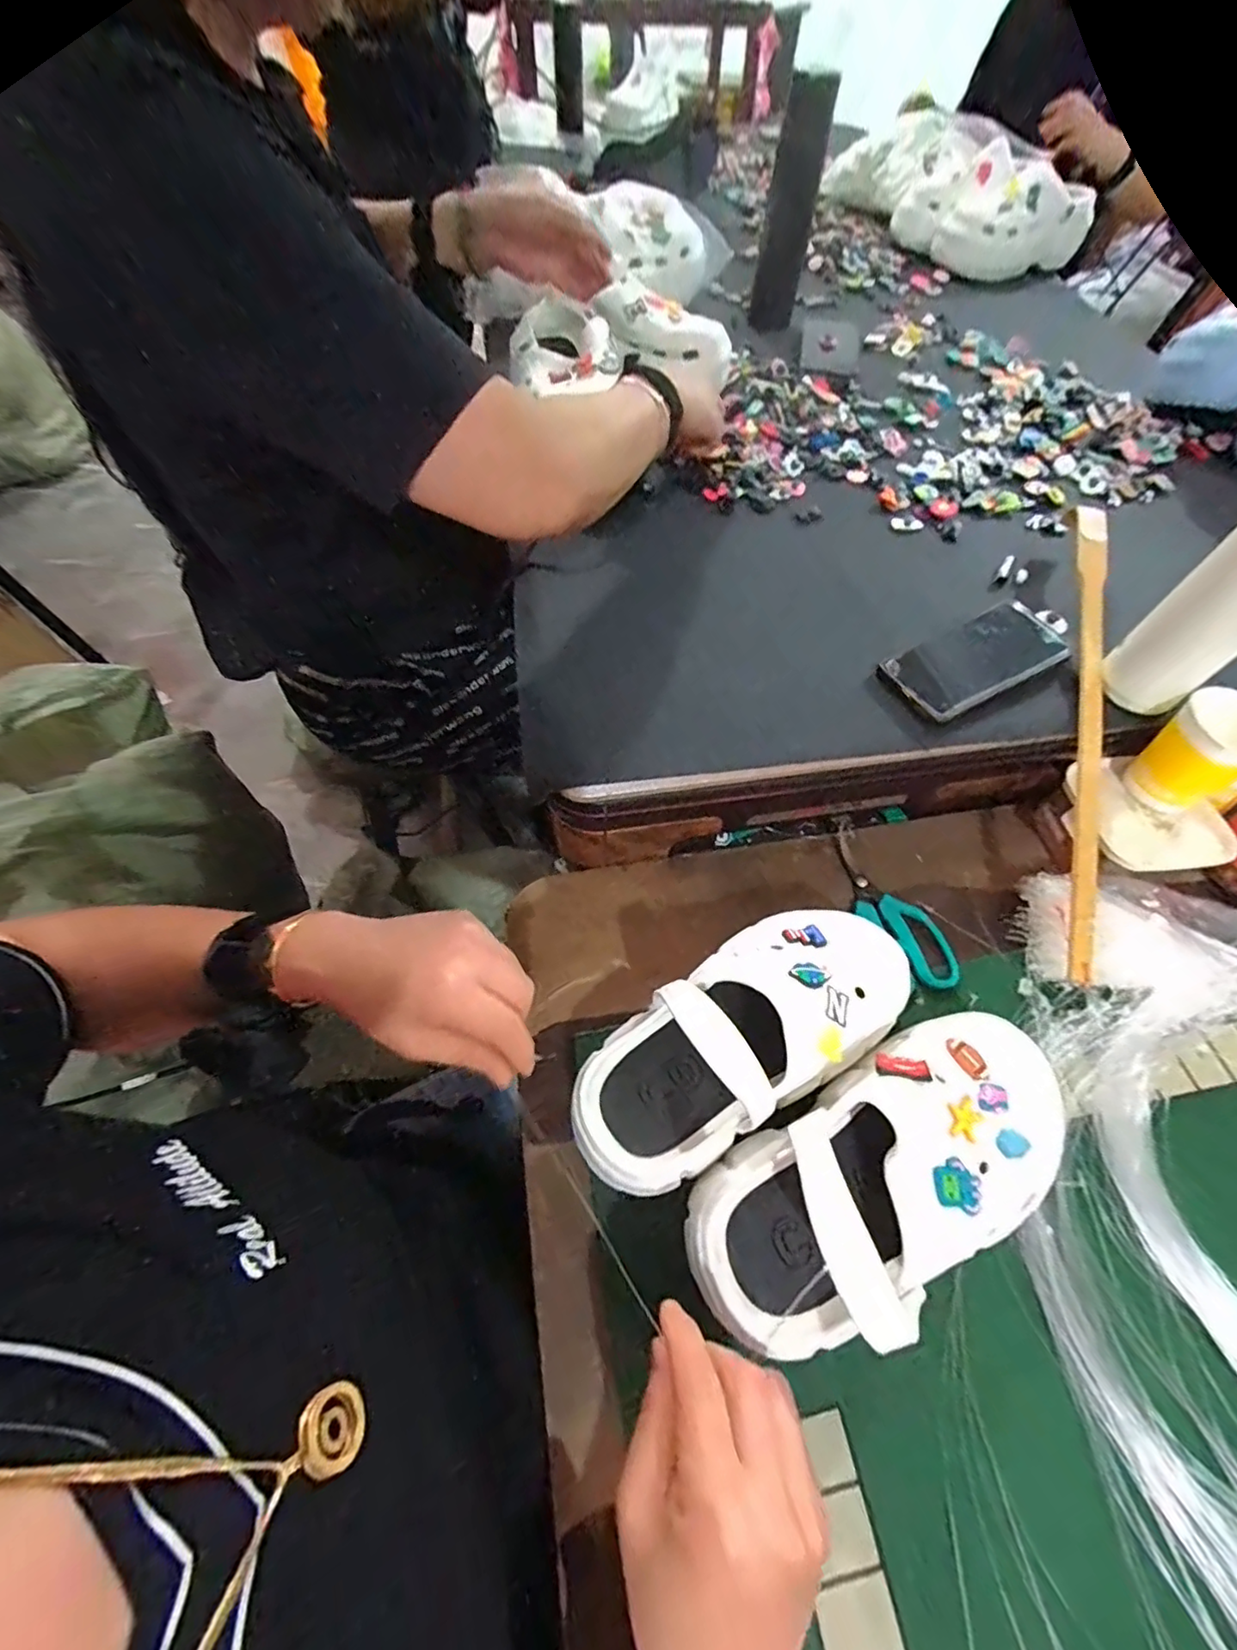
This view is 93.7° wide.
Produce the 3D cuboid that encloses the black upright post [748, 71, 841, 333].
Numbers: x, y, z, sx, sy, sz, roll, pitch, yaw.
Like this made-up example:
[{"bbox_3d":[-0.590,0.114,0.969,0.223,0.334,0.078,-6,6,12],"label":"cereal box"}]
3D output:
[{"bbox_3d":[0.236,-0.847,0.796,0.063,0.227,0.070,10,60,5],"label":"black upright post"}]

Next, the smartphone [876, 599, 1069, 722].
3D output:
[{"bbox_3d":[0.319,-0.147,0.507,0.174,0.013,0.077,-27,64,-16],"label":"smartphone"}]

